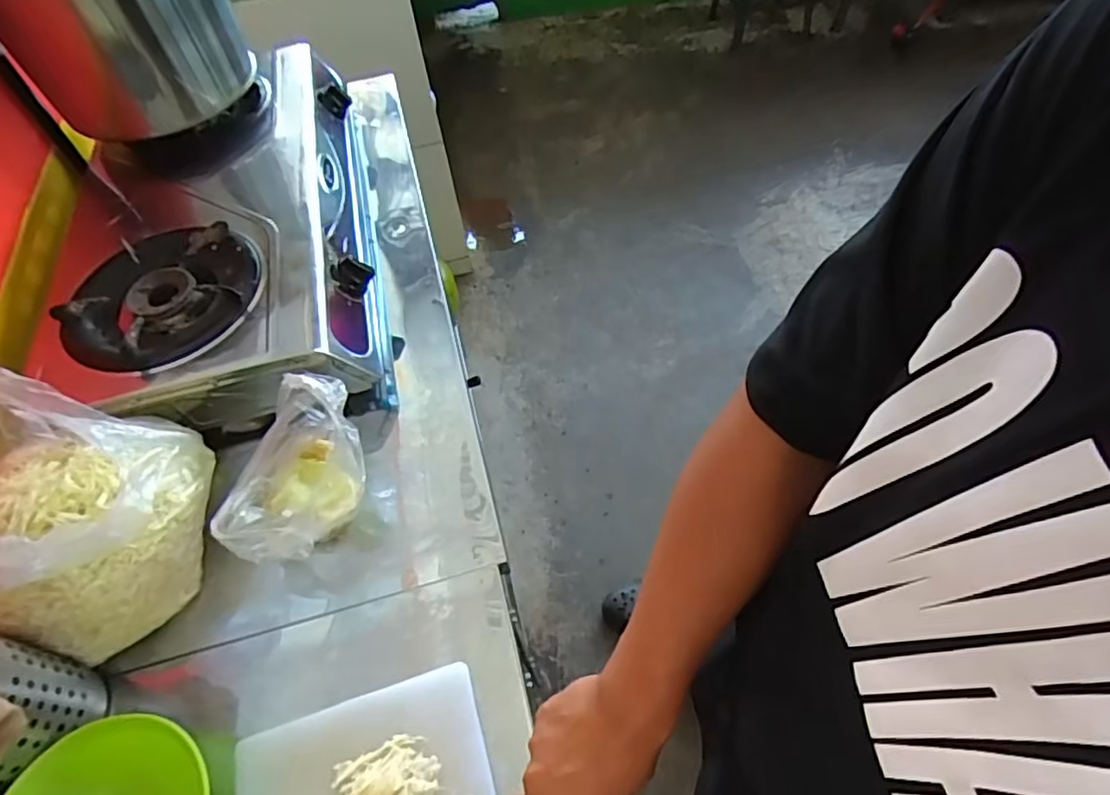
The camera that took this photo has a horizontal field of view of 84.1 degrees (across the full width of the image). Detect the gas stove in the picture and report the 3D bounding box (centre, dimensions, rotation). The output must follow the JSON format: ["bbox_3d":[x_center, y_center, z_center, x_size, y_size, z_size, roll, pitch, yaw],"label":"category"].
[{"bbox_3d":[-0.457,-0.217,0.839,0.378,0.147,0.586,-15,55,-6],"label":"gas stove"}]

